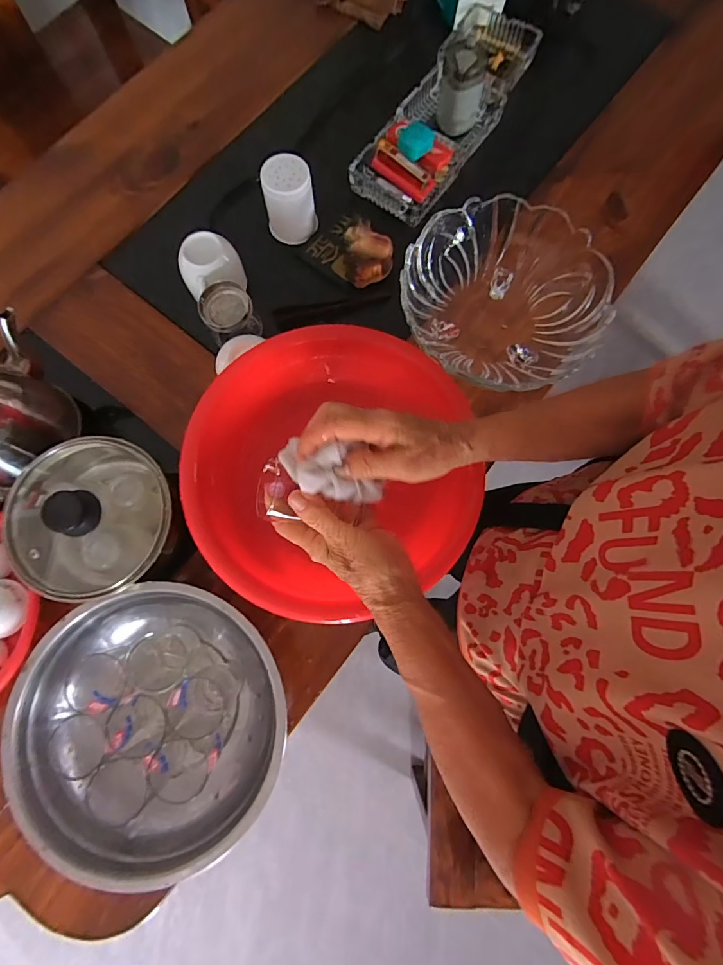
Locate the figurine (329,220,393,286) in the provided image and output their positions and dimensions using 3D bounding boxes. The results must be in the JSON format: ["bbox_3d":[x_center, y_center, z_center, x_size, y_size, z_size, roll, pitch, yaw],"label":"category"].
[{"bbox_3d":[0.007,-0.306,0.561,0.068,0.044,0.070,0,79,-1],"label":"figurine"}]

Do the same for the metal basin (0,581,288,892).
[{"bbox_3d":[-0.207,0.239,0.428,0.249,0.088,0.259,0,79,-1],"label":"metal basin"}]

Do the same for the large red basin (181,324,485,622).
[{"bbox_3d":[-0.032,-0.011,0.471,0.292,0.096,0.298,0,79,-1],"label":"large red basin"}]

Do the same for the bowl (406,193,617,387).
[{"bbox_3d":[0.162,-0.208,0.497,0.215,0.082,0.210,-30,81,-7],"label":"bowl"}]

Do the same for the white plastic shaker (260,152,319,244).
[{"bbox_3d":[-0.096,-0.380,0.559,0.066,0.075,0.057,0,79,-1],"label":"white plastic shaker"}]

